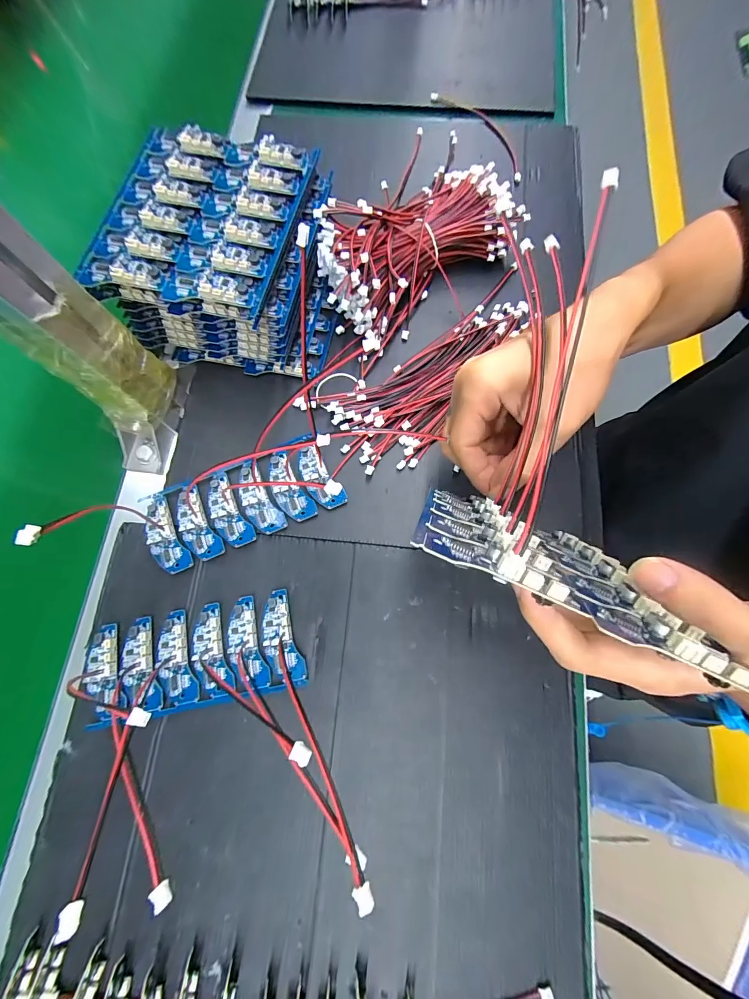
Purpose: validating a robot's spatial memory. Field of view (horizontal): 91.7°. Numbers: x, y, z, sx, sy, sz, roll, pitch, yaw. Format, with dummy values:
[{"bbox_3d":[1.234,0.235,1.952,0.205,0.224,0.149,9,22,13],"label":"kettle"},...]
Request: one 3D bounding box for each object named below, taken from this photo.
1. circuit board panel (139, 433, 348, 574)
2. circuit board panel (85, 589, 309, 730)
[{"bbox_3d":[-0.108,0.001,0.298,0.150,0.012,0.069,-22,76,-4],"label":"circuit board panel"},{"bbox_3d":[-0.132,0.116,0.268,0.153,0.013,0.069,-11,75,-1],"label":"circuit board panel"}]

